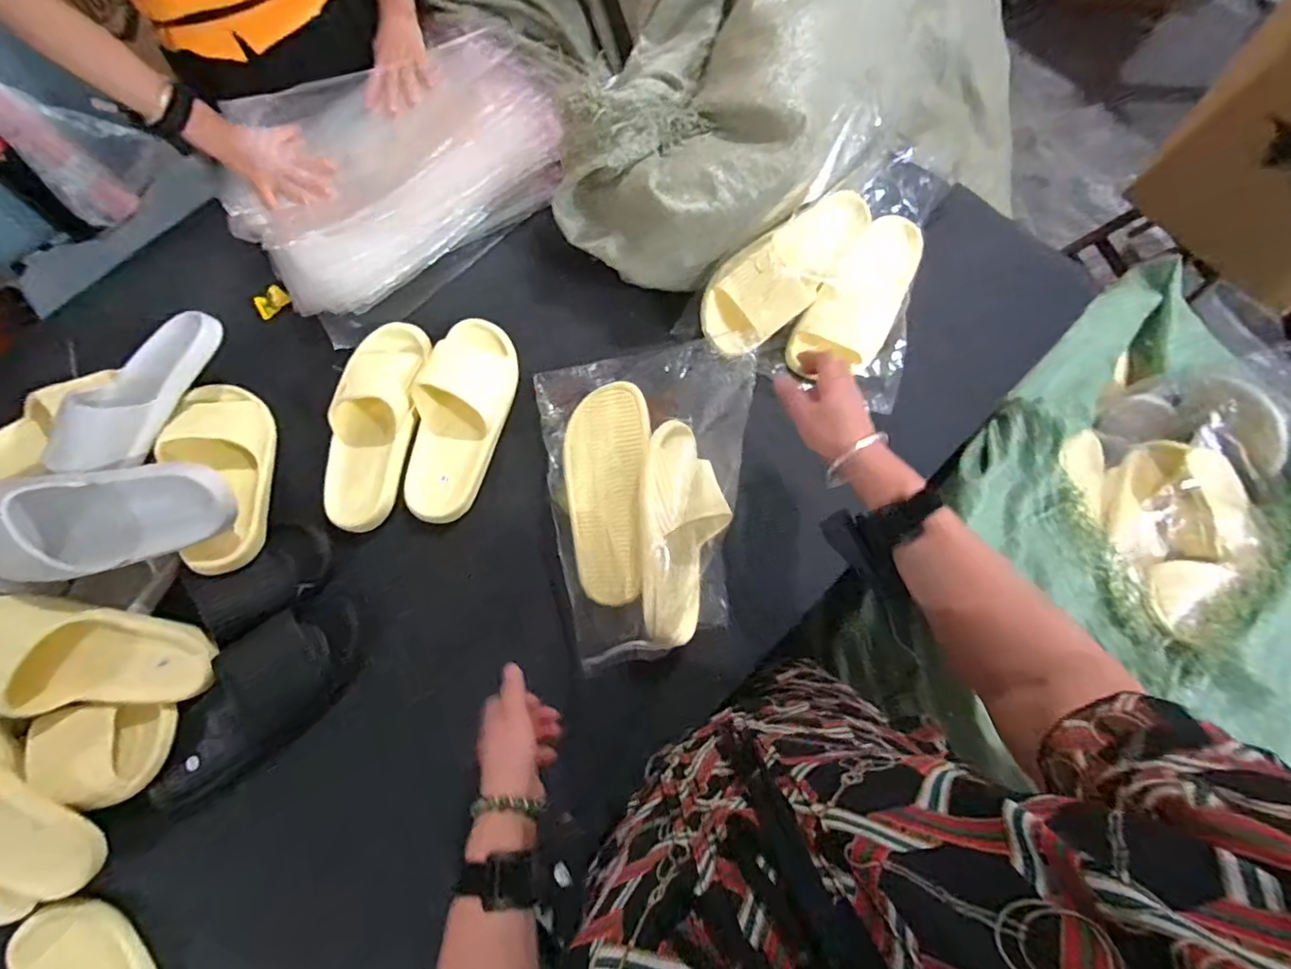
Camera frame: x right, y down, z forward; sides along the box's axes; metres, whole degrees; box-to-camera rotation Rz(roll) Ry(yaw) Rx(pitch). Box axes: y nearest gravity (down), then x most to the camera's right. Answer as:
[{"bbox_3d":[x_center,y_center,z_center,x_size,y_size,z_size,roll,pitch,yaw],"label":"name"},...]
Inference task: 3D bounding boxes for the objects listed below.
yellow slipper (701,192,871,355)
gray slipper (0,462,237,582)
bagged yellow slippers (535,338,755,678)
[{"bbox_3d":[0.182,-0.267,0.683,0.247,0.067,0.100,-35,79,-7],"label":"yellow slipper"},{"bbox_3d":[-0.569,0.037,0.563,0.266,0.078,0.113,-16,120,-7],"label":"gray slipper"},{"bbox_3d":[0.011,0.009,0.639,0.240,0.101,0.355,-8,77,-1],"label":"bagged yellow slippers"}]

